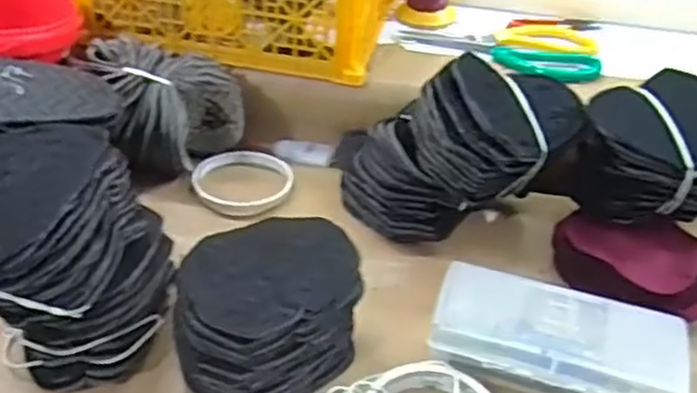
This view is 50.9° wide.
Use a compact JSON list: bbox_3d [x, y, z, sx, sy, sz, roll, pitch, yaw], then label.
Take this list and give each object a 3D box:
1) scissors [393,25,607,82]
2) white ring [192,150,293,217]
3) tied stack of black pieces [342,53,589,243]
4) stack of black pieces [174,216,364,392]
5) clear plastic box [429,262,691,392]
[{"bbox_3d":[0.152,-0.155,0.729,0.193,0.019,0.108,16,41,16],"label":"scissors"},{"bbox_3d":[-0.094,-0.014,0.640,0.086,0.021,0.070,25,44,25],"label":"white ring"},{"bbox_3d":[0.098,-0.044,0.581,0.119,0.126,0.101,-19,69,-37],"label":"tied stack of black pieces"},{"bbox_3d":[-0.053,0.076,0.473,0.115,0.086,0.100,-4,39,-9],"label":"stack of black pieces"},{"bbox_3d":[0.142,0.100,0.503,0.163,0.045,0.081,12,40,11],"label":"clear plastic box"}]

